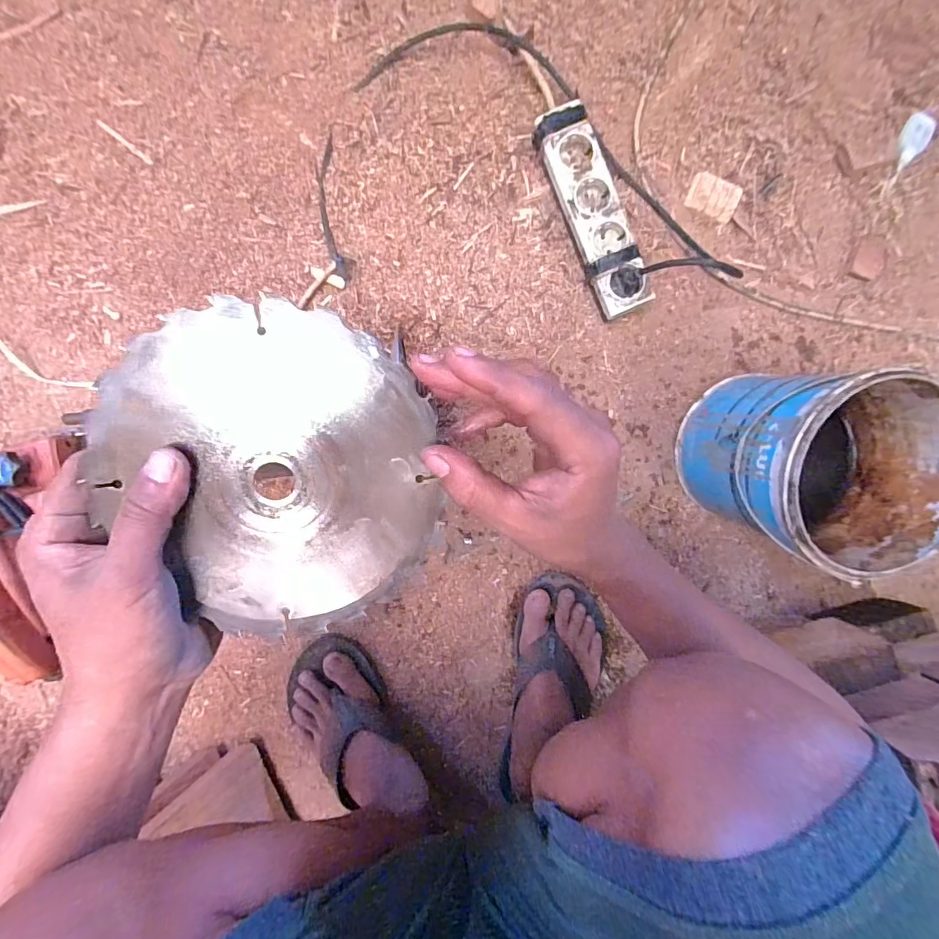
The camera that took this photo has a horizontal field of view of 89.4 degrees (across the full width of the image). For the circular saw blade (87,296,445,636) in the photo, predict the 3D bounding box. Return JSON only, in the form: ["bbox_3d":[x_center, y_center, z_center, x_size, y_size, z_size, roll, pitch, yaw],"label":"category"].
[{"bbox_3d":[-0.093,0.001,0.238,0.151,0.004,0.164,-2,103,-8],"label":"circular saw blade"}]

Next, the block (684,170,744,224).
[{"bbox_3d":[0.316,-0.351,0.610,0.063,0.010,0.047,30,86,0],"label":"block"}]

